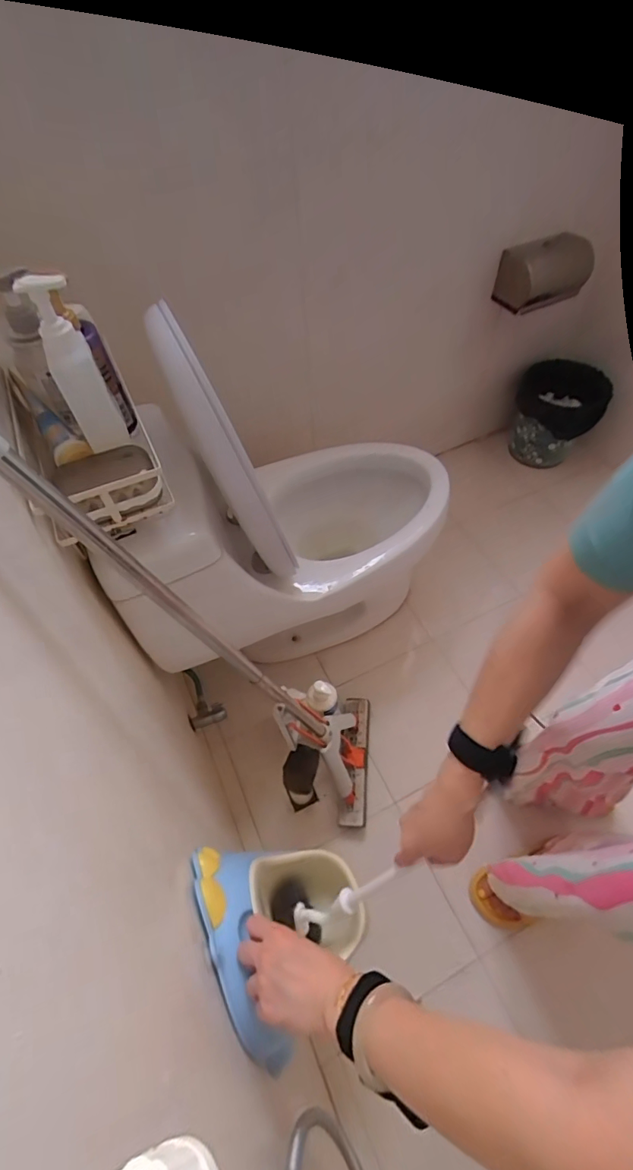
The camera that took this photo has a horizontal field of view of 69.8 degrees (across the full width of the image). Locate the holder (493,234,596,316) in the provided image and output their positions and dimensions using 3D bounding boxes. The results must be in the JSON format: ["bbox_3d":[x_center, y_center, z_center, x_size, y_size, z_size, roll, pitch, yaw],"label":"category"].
[{"bbox_3d":[0.599,-0.825,1.193,0.220,0.132,0.134,-25,57,-14],"label":"holder"}]

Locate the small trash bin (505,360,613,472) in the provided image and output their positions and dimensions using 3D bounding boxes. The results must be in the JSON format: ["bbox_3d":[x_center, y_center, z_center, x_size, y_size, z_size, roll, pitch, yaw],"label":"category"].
[{"bbox_3d":[0.774,-0.554,1.496,0.267,0.234,0.254,25,59,20],"label":"small trash bin"}]

